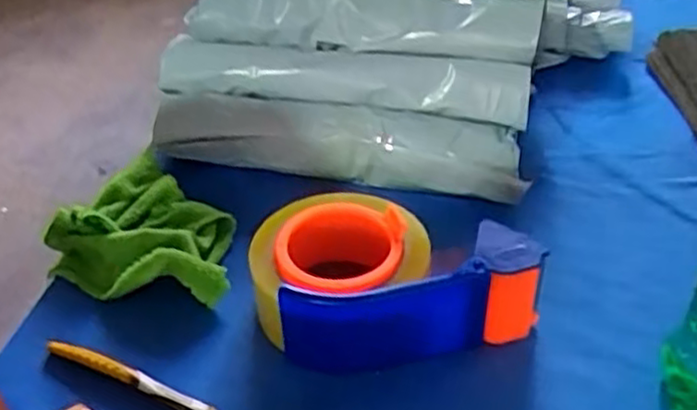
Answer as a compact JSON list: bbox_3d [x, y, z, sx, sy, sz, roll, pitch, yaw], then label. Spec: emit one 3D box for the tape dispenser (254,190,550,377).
[{"bbox_3d":[0.022,0.036,0.435,0.159,0.061,0.106,-4,41,-6],"label":"tape dispenser"}]

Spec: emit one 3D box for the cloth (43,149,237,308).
[{"bbox_3d":[-0.133,0.007,0.493,0.117,0.032,0.131,2,41,2],"label":"cloth"}]

